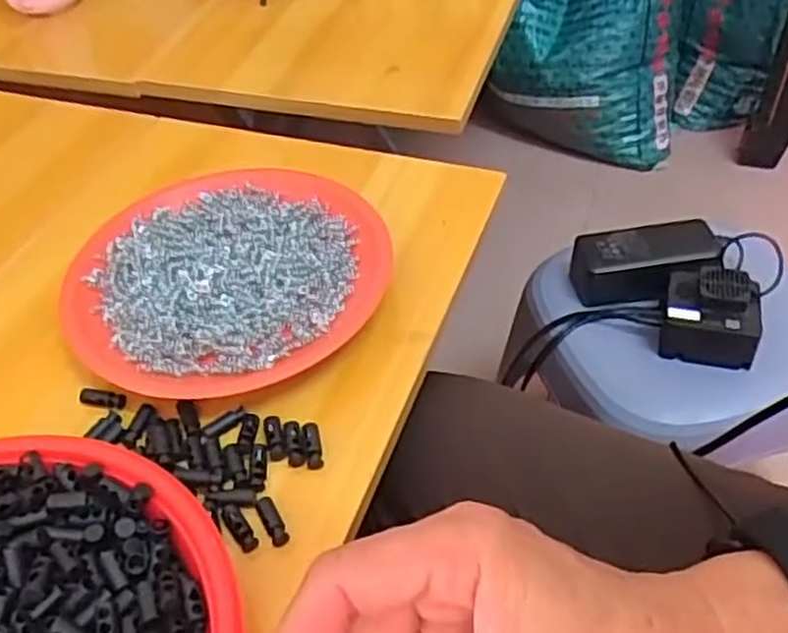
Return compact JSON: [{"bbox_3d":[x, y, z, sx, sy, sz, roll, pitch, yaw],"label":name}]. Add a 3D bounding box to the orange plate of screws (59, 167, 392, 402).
[{"bbox_3d":[-0.102,-0.025,0.473,0.191,0.026,0.168,-34,53,-24],"label":"orange plate of screws"}]

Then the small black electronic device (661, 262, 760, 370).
[{"bbox_3d":[0.278,-0.004,0.672,0.078,0.050,0.078,10,49,14],"label":"small black electronic device"}]

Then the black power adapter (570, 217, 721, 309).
[{"bbox_3d":[0.234,-0.052,0.720,0.140,0.041,0.065,-8,47,-2],"label":"black power adapter"}]

